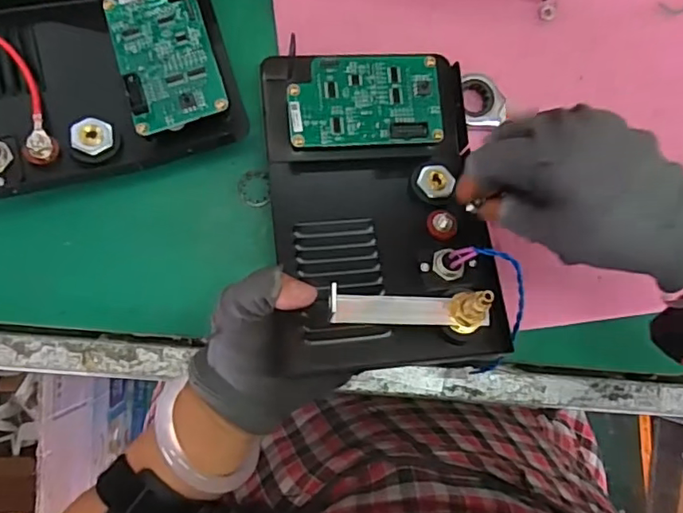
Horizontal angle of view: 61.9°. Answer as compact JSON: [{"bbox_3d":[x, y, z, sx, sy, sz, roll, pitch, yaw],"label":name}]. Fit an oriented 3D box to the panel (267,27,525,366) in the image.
[{"bbox_3d":[0.024,-0.030,0.340,0.125,0.056,0.193,-5,85,-9],"label":"panel"}]

